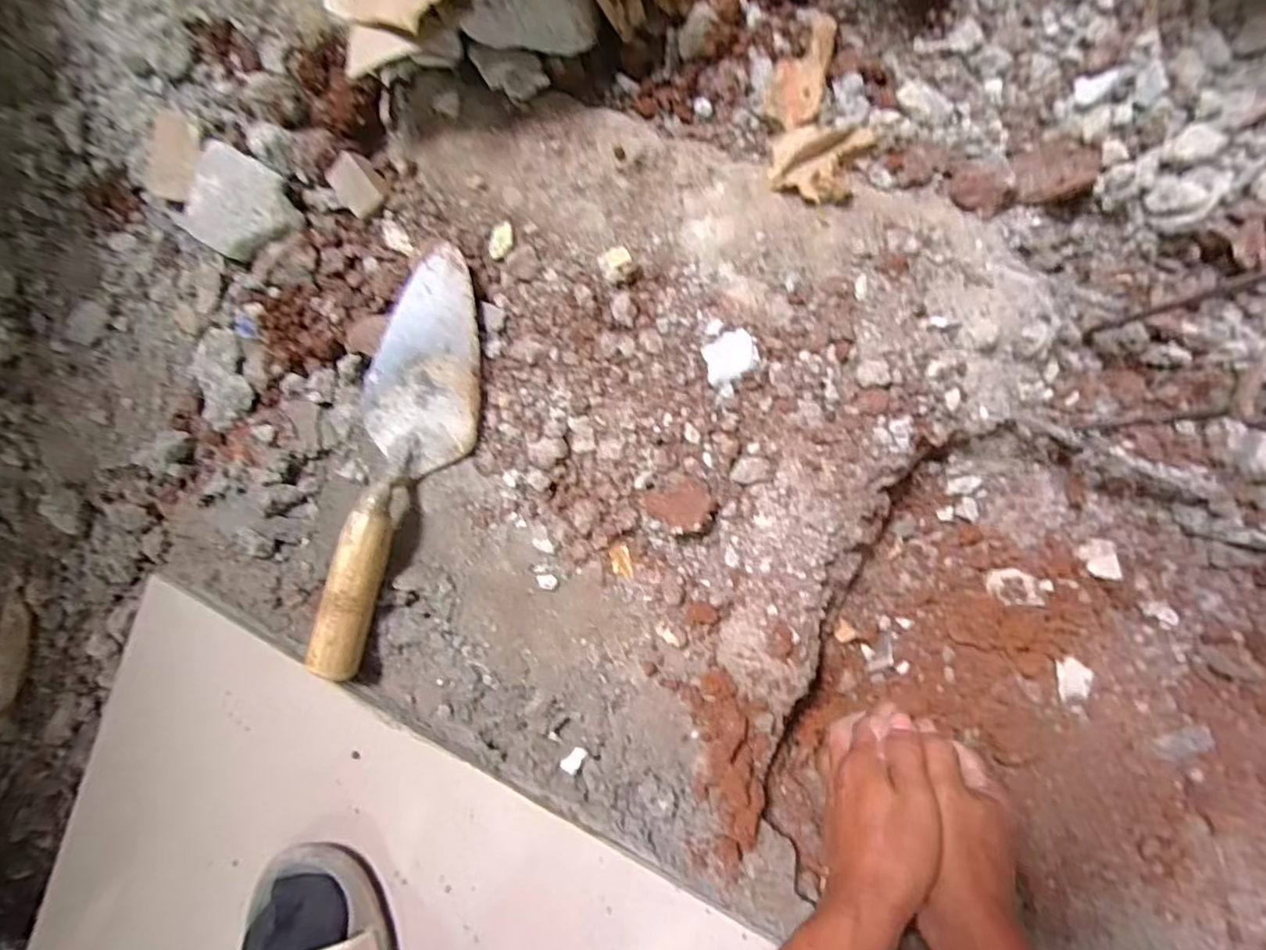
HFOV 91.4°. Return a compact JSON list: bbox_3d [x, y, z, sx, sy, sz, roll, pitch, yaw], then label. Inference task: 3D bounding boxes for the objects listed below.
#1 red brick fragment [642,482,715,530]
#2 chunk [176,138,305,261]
[{"bbox_3d":[0.030,0.021,0.408,0.044,0.017,0.028,-18,89,13],"label":"red brick fragment"},{"bbox_3d":[-0.308,-0.209,0.480,0.086,0.021,0.074,31,100,9],"label":"chunk"}]

